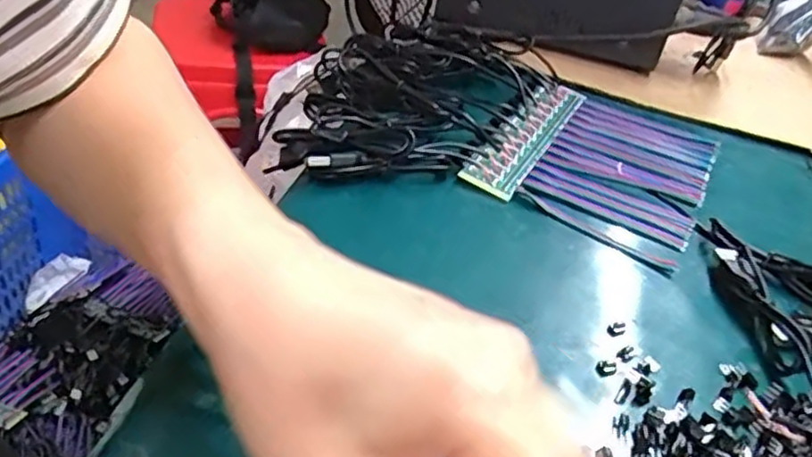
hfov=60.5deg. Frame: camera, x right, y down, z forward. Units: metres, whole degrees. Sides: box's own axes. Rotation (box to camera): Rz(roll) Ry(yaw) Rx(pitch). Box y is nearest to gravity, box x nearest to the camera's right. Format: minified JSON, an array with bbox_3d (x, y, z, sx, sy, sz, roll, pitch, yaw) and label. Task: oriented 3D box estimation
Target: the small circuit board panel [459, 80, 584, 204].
[{"bbox_3d":[0.079,-0.061,0.446,0.031,0.007,0.152,35,41,7],"label":"small circuit board panel"}]

